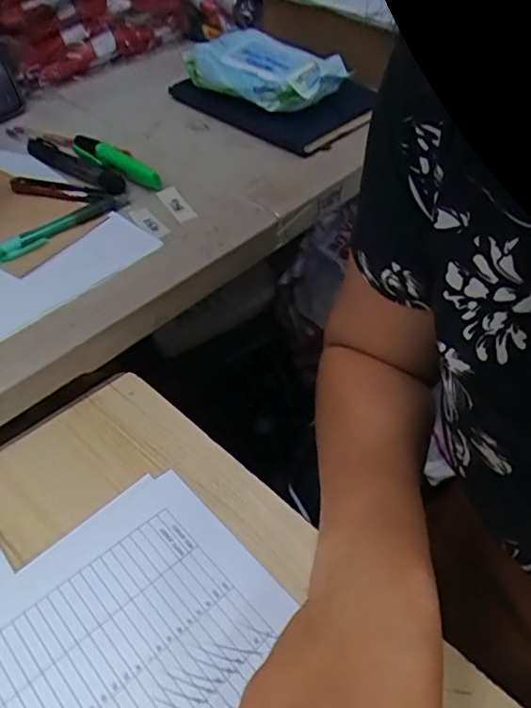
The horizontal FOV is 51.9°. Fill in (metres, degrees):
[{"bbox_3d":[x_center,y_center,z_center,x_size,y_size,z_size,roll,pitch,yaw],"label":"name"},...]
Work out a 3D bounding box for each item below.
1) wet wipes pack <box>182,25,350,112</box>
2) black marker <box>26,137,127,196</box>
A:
[{"bbox_3d":[-0.004,-0.315,0.601,0.116,0.035,0.170,-35,56,-27],"label":"wet wipes pack"},{"bbox_3d":[-0.190,-0.189,0.546,0.150,0.019,0.029,34,57,28],"label":"black marker"}]

